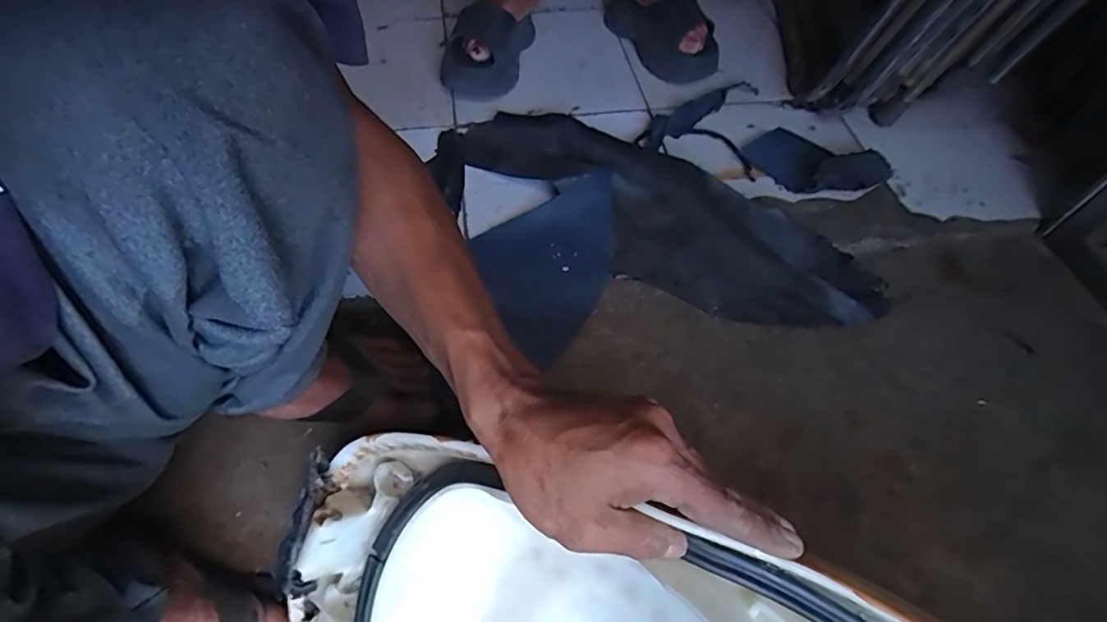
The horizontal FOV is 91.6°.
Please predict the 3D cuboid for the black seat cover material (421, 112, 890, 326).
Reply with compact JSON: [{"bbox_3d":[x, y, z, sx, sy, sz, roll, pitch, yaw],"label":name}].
[{"bbox_3d":[0.119,-0.130,0.705,0.613,0.051,0.181,25,58,13],"label":"black seat cover material"}]

